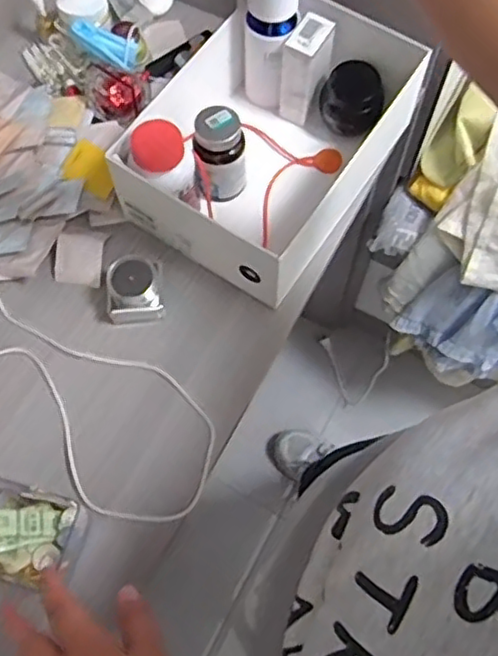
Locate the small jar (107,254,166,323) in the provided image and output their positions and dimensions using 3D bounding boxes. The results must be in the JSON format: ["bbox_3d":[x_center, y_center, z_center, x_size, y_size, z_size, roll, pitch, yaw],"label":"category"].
[{"bbox_3d":[-0.117,-0.040,0.670,0.053,0.049,0.054,-4,68,-1],"label":"small jar"}]

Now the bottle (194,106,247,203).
[{"bbox_3d":[-0.030,-0.180,0.698,0.053,0.108,0.055,-4,68,-1],"label":"bottle"}]

